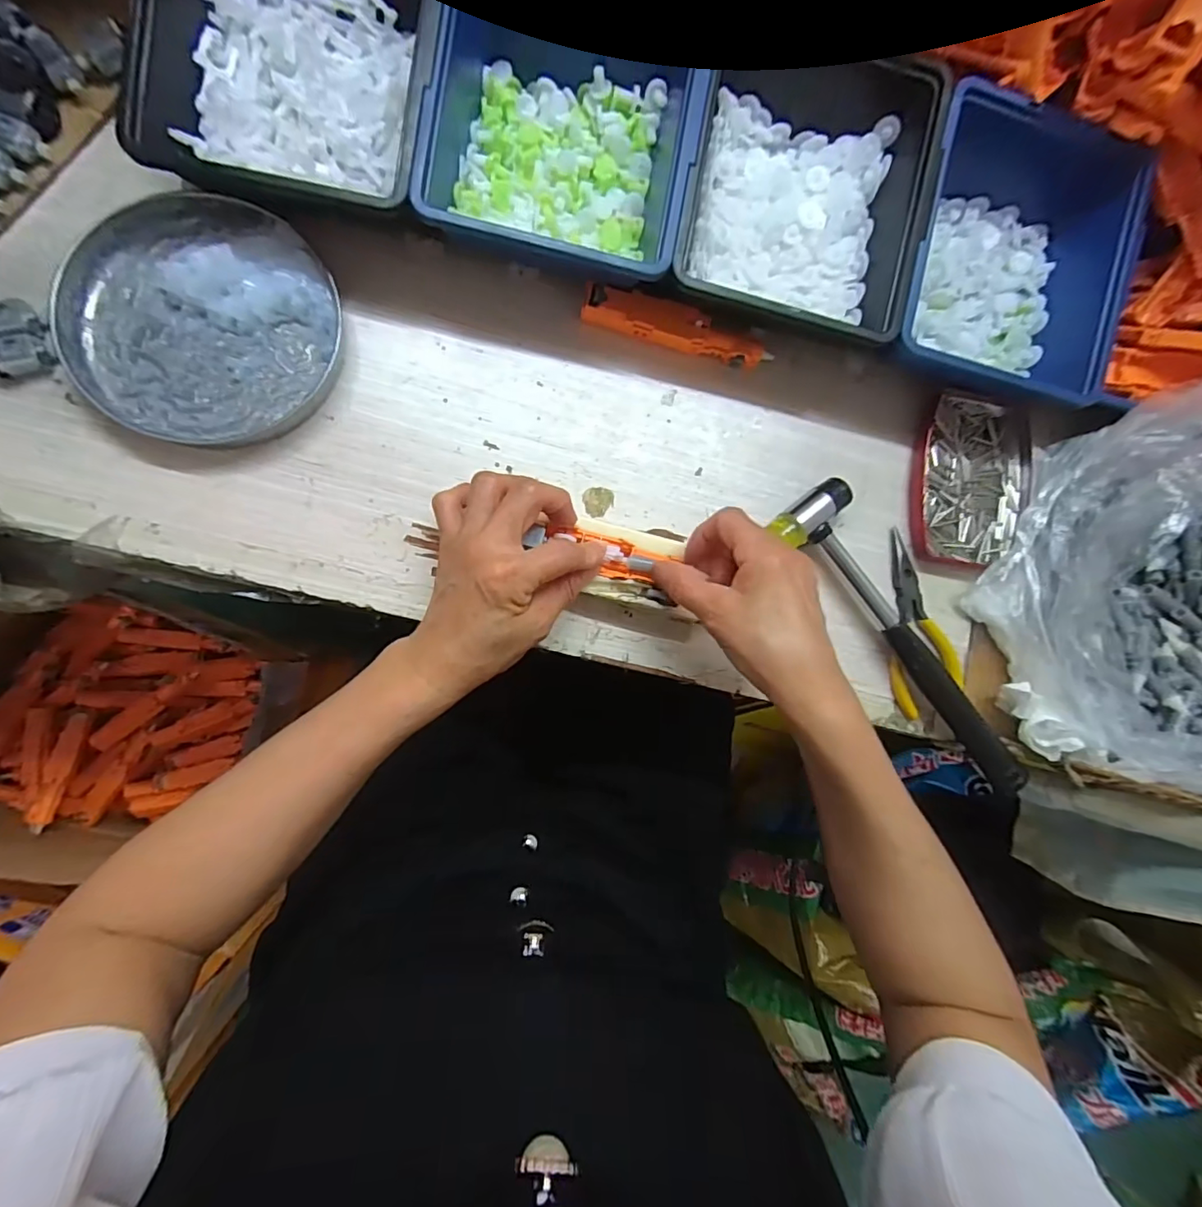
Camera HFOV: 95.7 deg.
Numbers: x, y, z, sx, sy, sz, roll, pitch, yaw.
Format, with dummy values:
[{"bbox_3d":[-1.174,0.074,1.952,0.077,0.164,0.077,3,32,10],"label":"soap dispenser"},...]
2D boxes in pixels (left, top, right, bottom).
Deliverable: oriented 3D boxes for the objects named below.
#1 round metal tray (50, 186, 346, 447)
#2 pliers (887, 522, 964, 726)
[{"bbox_3d":[-0.228,-0.164,0.317,0.142,0.020,0.137,1,86,-9],"label":"round metal tray"},{"bbox_3d":[0.210,0.012,0.368,0.049,0.019,0.118,-17,89,-10],"label":"pliers"}]

